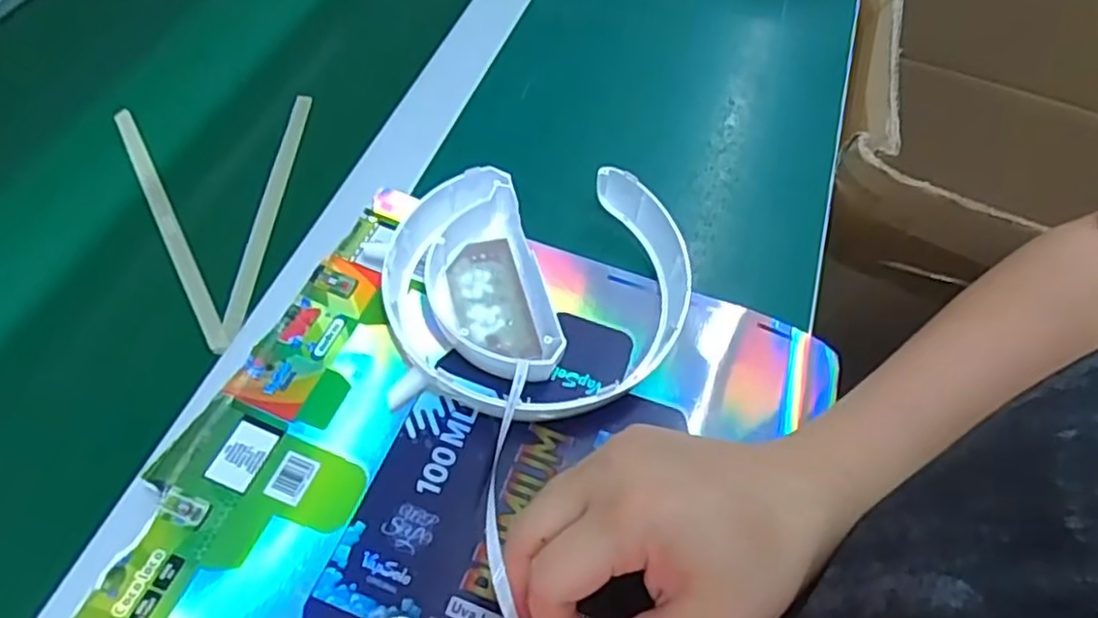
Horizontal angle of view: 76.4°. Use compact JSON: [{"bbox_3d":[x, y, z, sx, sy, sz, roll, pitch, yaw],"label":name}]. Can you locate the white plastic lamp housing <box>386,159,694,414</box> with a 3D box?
[{"bbox_3d":[-0.007,-0.009,0.373,0.154,0.035,0.147,3,56,-3],"label":"white plastic lamp housing"}]

